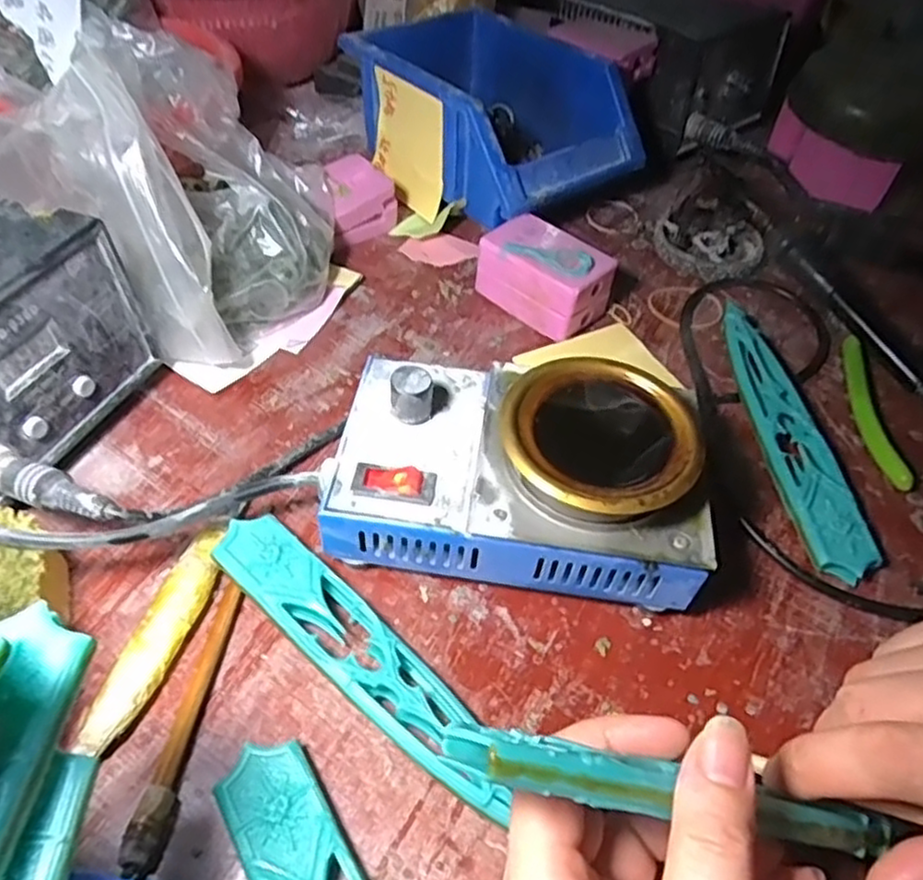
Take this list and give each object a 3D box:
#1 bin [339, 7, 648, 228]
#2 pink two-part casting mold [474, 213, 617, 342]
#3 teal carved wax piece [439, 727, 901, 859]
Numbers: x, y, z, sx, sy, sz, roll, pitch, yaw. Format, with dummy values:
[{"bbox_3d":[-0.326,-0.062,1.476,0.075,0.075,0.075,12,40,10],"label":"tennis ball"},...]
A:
[{"bbox_3d":[0.020,-0.213,0.476,0.123,0.085,0.178,-30,57,-26],"label":"bin"},{"bbox_3d":[0.048,-0.094,0.405,0.043,0.043,0.066,-35,60,-29],"label":"pink two-part casting mold"},{"bbox_3d":[0.066,0.100,0.197,0.152,0.012,0.015,21,46,-20],"label":"teal carved wax piece"}]

